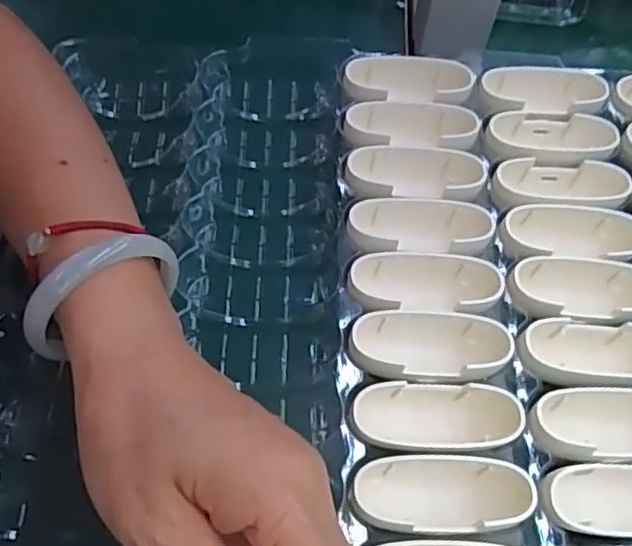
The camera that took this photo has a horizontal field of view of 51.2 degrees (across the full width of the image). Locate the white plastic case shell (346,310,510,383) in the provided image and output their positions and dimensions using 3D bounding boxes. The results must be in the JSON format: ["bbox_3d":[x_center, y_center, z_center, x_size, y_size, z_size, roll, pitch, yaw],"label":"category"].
[{"bbox_3d":[0.050,0.034,0.289,0.071,0.022,0.032,-1,60,-4],"label":"white plastic case shell"}]

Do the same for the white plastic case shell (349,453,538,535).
[{"bbox_3d":[0.048,0.087,0.258,0.068,0.021,0.028,-1,60,-4],"label":"white plastic case shell"}]

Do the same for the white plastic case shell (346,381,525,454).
[{"bbox_3d":[0.049,0.061,0.273,0.072,0.022,0.029,0,60,-4],"label":"white plastic case shell"}]

